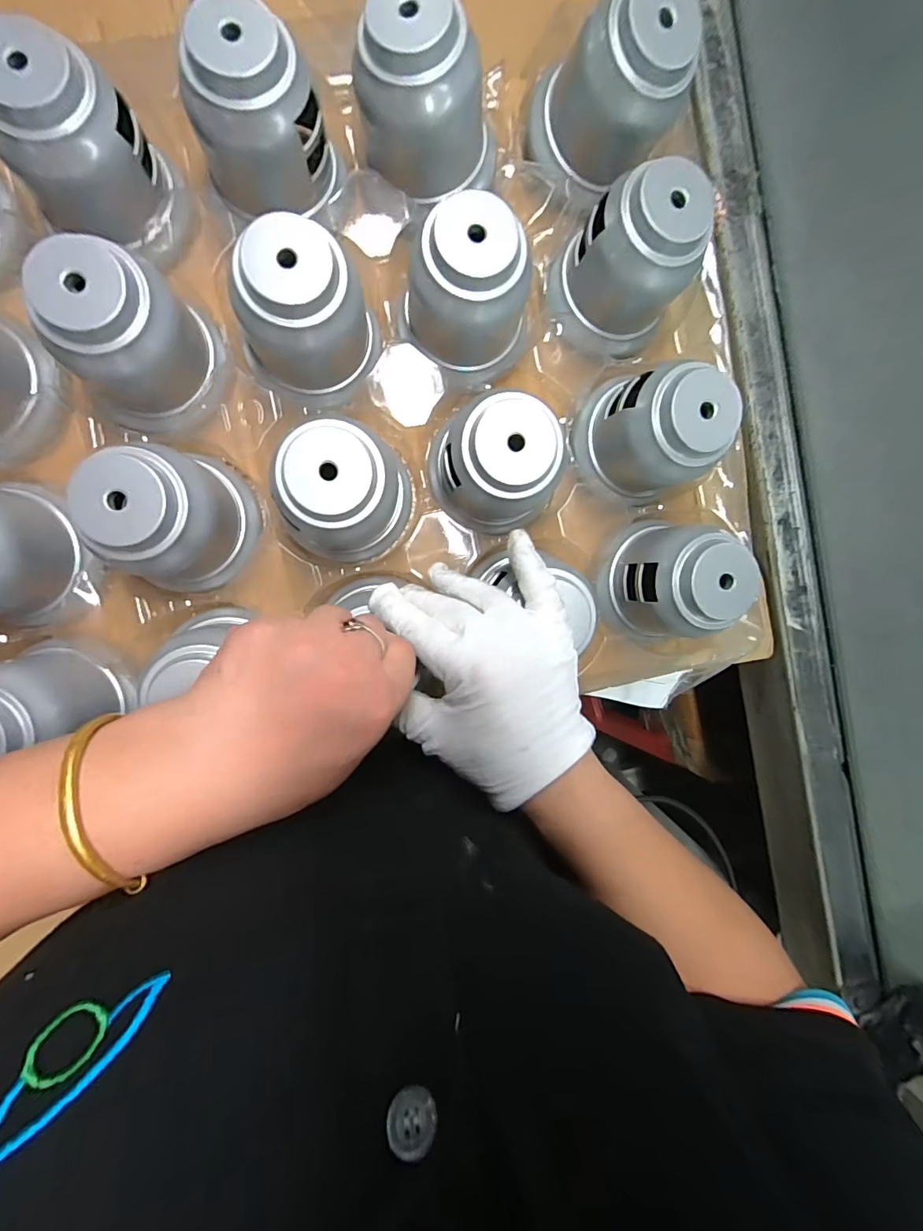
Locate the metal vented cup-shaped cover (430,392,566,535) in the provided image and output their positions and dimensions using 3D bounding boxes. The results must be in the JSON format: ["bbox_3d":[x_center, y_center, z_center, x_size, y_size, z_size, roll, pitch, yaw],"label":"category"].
[{"bbox_3d":[0.021,-0.092,0.296,0.068,0.076,0.069,-19,95,-5],"label":"metal vented cup-shaped cover"}]

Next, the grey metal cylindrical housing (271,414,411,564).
[{"bbox_3d":[-0.071,-0.071,0.291,0.069,0.085,0.069,0,93,-7],"label":"grey metal cylindrical housing"}]

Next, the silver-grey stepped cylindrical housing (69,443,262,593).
[{"bbox_3d":[-0.172,-0.058,0.279,0.078,0.088,0.082,-9,94,-6],"label":"silver-grey stepped cylindrical housing"}]

